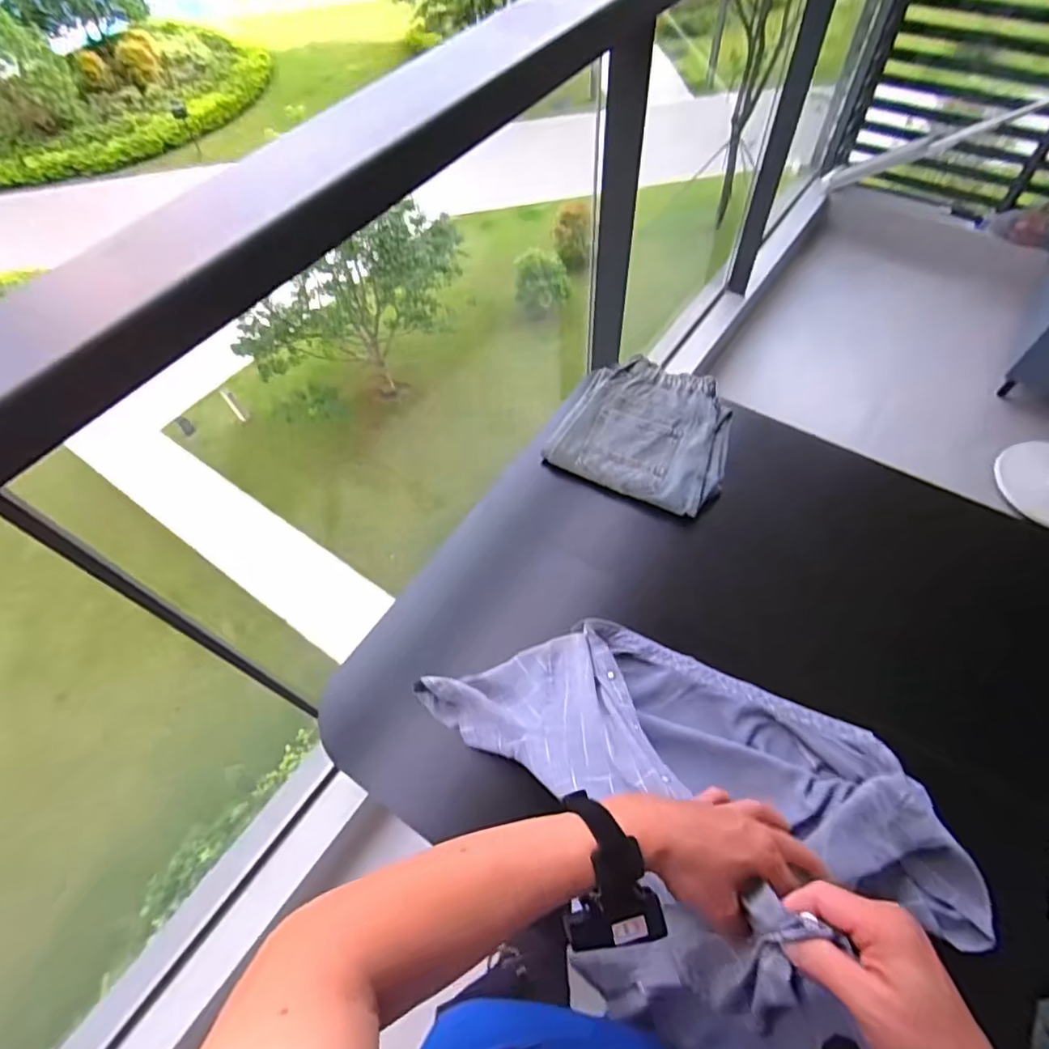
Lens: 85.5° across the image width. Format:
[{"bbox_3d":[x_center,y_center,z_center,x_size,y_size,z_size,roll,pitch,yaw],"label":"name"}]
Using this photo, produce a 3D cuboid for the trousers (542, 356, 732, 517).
[{"bbox_3d":[0.220,-0.174,1.015,0.292,0.064,0.252,23,60,17],"label":"trousers"}]

